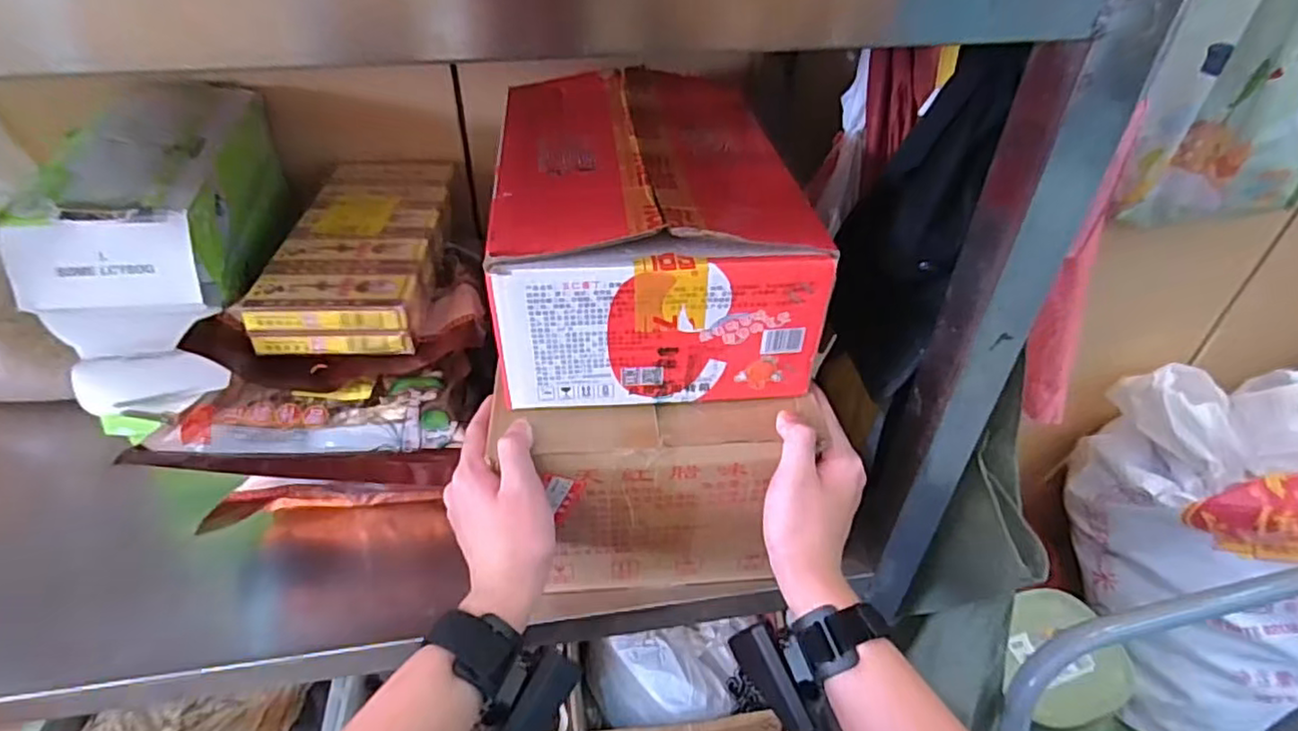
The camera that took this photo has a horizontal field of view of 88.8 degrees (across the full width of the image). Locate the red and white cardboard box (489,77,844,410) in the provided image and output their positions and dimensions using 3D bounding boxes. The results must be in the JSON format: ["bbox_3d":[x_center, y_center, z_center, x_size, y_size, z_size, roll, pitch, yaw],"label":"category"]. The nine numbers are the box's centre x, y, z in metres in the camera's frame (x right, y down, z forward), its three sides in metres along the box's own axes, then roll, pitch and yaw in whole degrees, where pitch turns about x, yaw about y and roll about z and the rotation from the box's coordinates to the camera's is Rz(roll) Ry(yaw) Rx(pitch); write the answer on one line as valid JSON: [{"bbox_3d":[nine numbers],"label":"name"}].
[{"bbox_3d":[-0.008,-0.121,0.523,0.202,0.118,0.301,-3,42,-6],"label":"red and white cardboard box"}]

